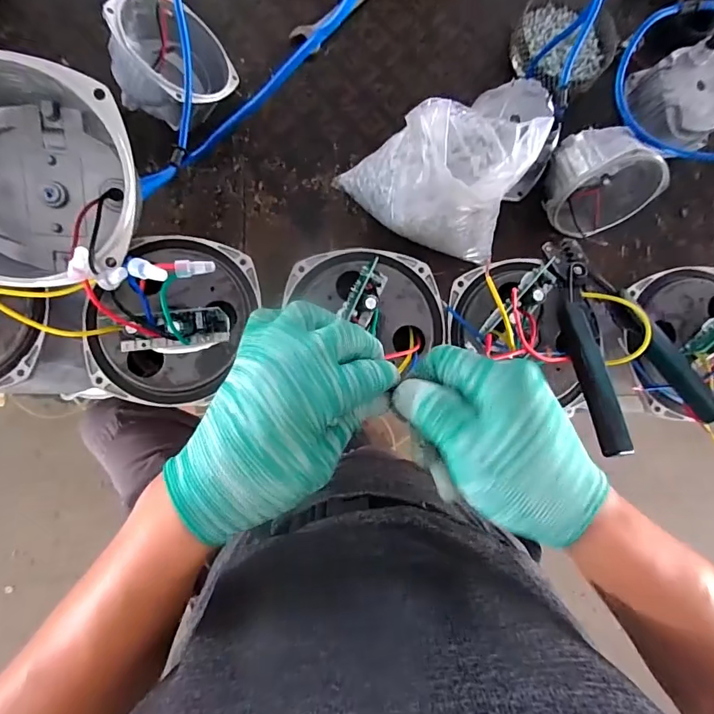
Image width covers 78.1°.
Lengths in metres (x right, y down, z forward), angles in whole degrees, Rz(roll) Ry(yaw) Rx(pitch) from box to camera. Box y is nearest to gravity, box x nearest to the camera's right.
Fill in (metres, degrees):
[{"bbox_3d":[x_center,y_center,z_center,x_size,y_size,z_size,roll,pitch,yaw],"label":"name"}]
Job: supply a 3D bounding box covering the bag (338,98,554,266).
[{"bbox_3d":[0.097,-0.211,0.524,0.208,0.172,0.152,-8,85,-7],"label":"bag"}]

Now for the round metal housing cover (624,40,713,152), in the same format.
[{"bbox_3d":[0.453,-0.353,0.619,0.125,0.077,0.111,9,83,-5],"label":"round metal housing cover"}]

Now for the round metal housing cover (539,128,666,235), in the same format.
[{"bbox_3d":[0.310,-0.229,0.569,0.132,0.130,0.079,-27,59,28],"label":"round metal housing cover"}]

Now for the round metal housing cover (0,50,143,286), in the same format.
[{"bbox_3d":[-0.218,-0.119,0.295,0.132,0.090,0.132,-5,107,-19],"label":"round metal housing cover"}]

